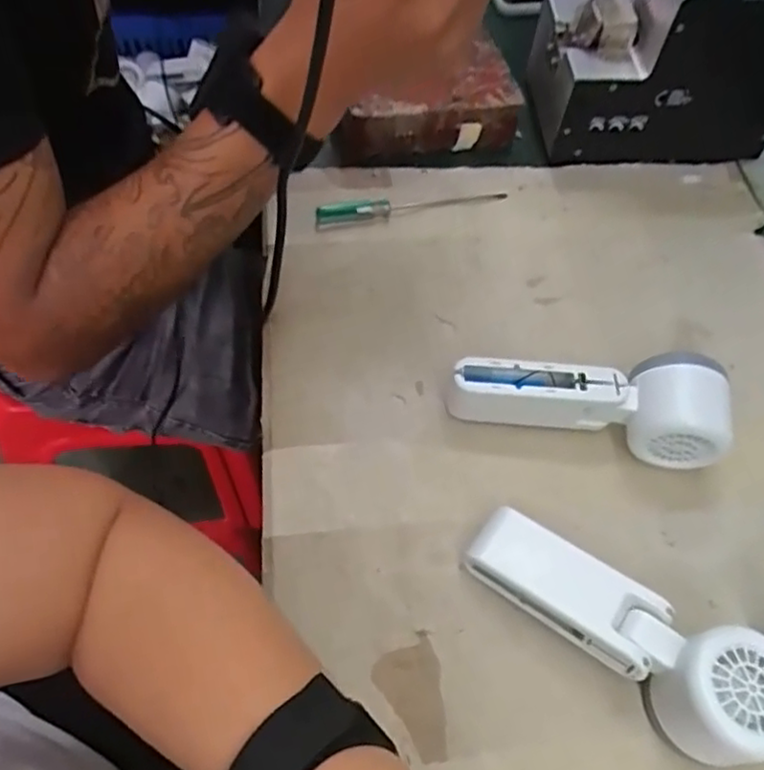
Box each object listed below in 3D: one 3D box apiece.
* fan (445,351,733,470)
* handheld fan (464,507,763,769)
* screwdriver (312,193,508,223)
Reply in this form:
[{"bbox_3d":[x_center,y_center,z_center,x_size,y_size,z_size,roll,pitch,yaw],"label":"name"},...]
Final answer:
[{"bbox_3d":[0.127,0.007,0.408,0.167,0.052,0.054,13,60,3],"label":"fan"},{"bbox_3d":[0.121,0.122,0.339,0.162,0.046,0.056,36,64,15],"label":"handheld fan"},{"bbox_3d":[0.025,-0.137,0.505,0.148,0.015,0.016,-9,61,-9],"label":"screwdriver"}]

